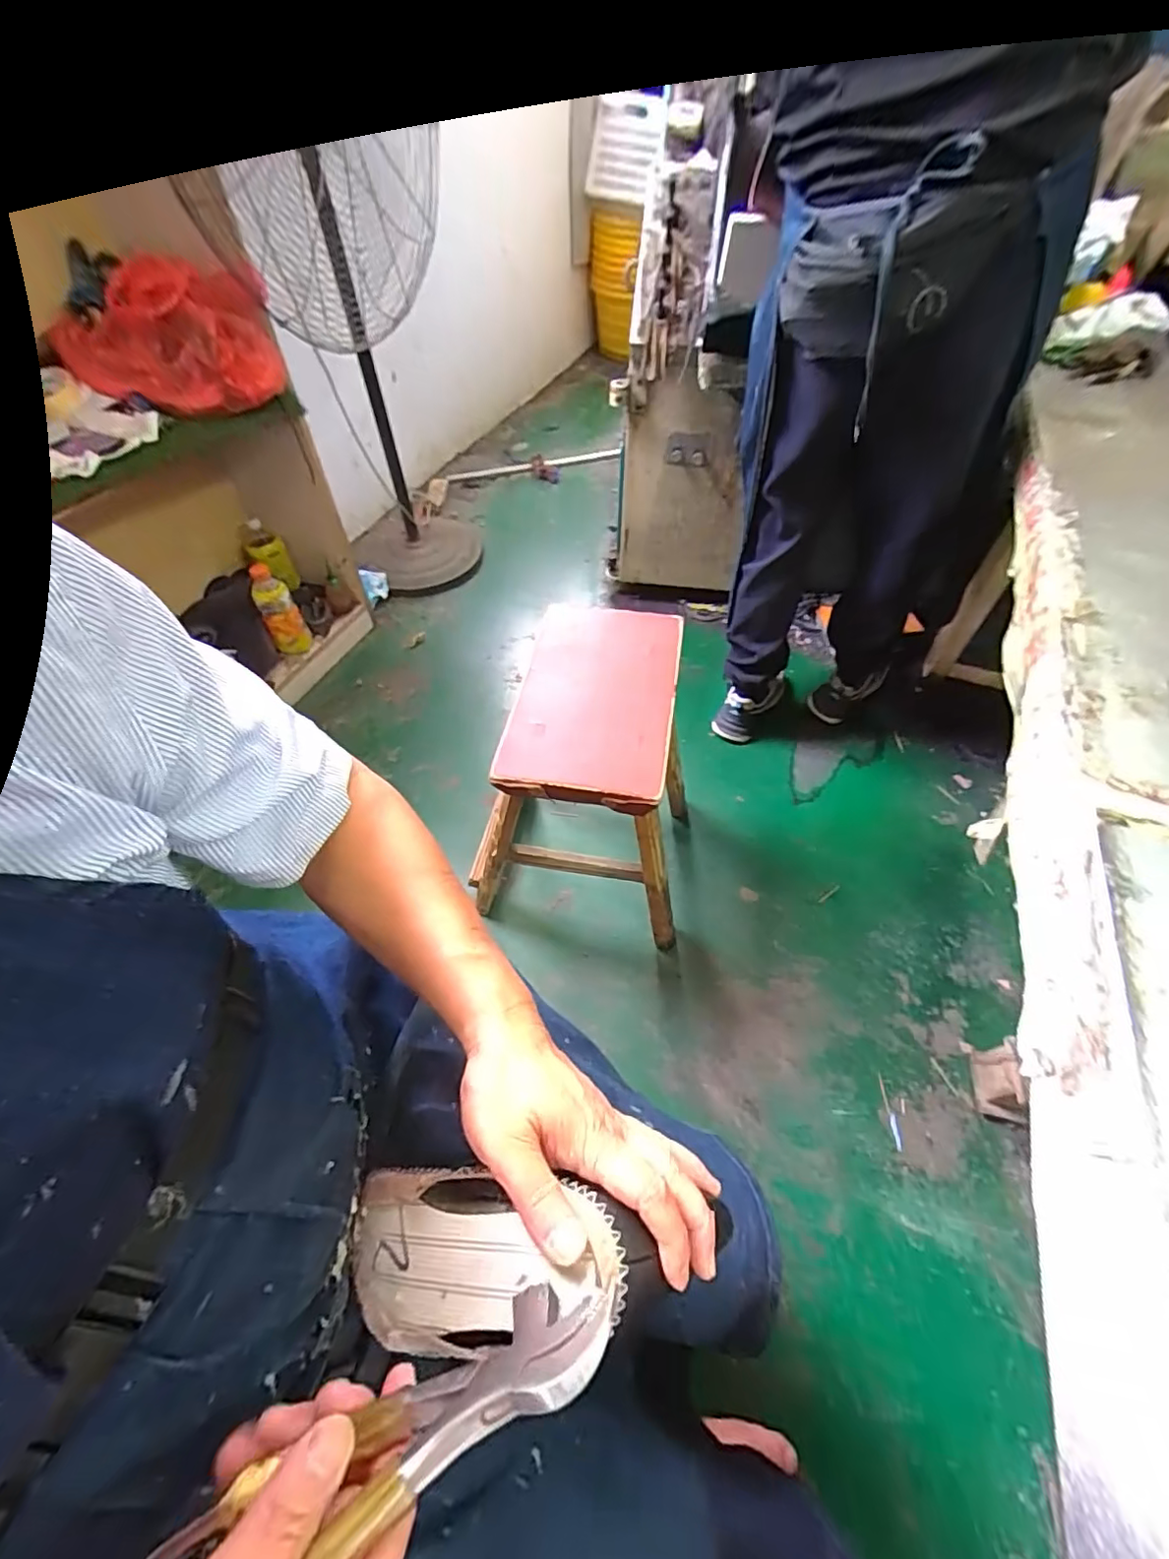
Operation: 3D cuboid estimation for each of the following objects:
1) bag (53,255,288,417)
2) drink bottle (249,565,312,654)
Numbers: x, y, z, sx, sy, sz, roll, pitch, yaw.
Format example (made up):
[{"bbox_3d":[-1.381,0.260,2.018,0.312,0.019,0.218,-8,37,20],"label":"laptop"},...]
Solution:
[{"bbox_3d":[-0.773,-0.821,1.048,0.360,0.192,0.190,-20,56,-14],"label":"bag"},{"bbox_3d":[-0.770,-0.425,1.417,0.088,0.230,0.071,-29,59,-19],"label":"drink bottle"}]

